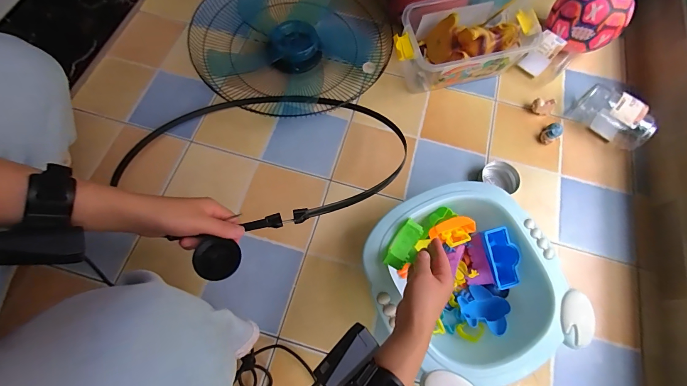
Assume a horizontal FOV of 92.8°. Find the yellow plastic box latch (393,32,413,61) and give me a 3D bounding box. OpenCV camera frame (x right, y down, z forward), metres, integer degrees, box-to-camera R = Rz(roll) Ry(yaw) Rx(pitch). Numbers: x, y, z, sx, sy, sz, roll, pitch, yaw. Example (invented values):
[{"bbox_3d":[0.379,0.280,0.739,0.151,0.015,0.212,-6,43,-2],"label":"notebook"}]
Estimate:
[{"bbox_3d":[0.121,-0.296,0.661,0.038,0.017,0.059,-12,69,-6],"label":"yellow plastic box latch"}]

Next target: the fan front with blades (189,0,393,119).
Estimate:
[{"bbox_3d":[-0.111,-0.367,0.775,0.440,0.083,0.409,1,68,-1],"label":"fan front with blades"}]

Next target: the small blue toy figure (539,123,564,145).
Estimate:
[{"bbox_3d":[0.449,-0.129,0.704,0.053,0.024,0.031,-39,74,-16],"label":"small blue toy figure"}]

